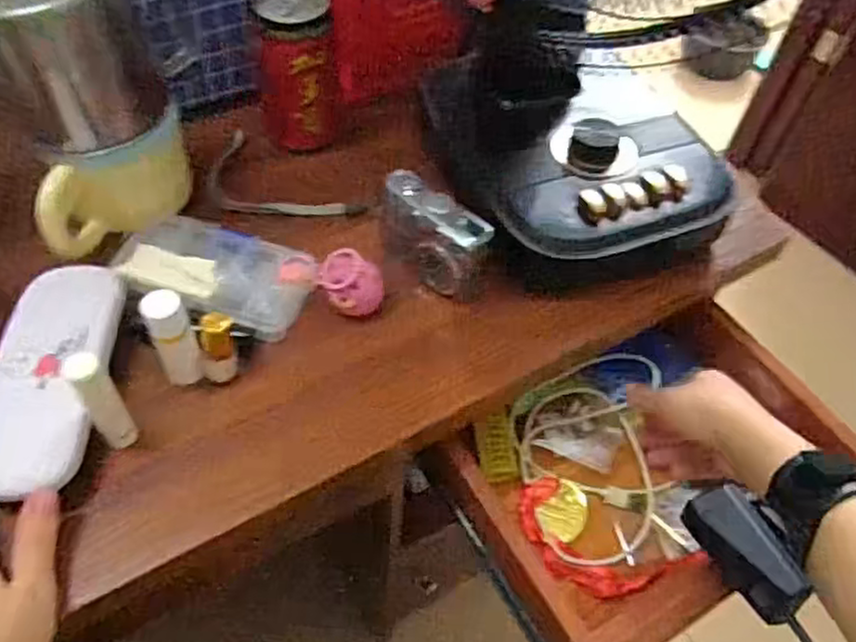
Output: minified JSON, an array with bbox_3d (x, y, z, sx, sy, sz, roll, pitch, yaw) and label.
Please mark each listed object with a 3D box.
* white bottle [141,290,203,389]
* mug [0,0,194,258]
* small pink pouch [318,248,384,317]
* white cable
[{"bbox_3d":[-0.151,0.012,0.421,0.022,0.074,0.019,-16,57,-16],"label":"white bottle"},{"bbox_3d":[-0.214,-0.139,0.445,0.097,0.157,0.085,-17,57,-16],"label":"mug"},{"bbox_3d":[-0.051,-0.021,0.475,0.037,0.044,0.038,-12,56,-14],"label":"small pink pouch"},{"bbox_3d":[0.129,0.103,0.551,0.114,0.042,0.164,2,53,-3],"label":"white cable"}]

